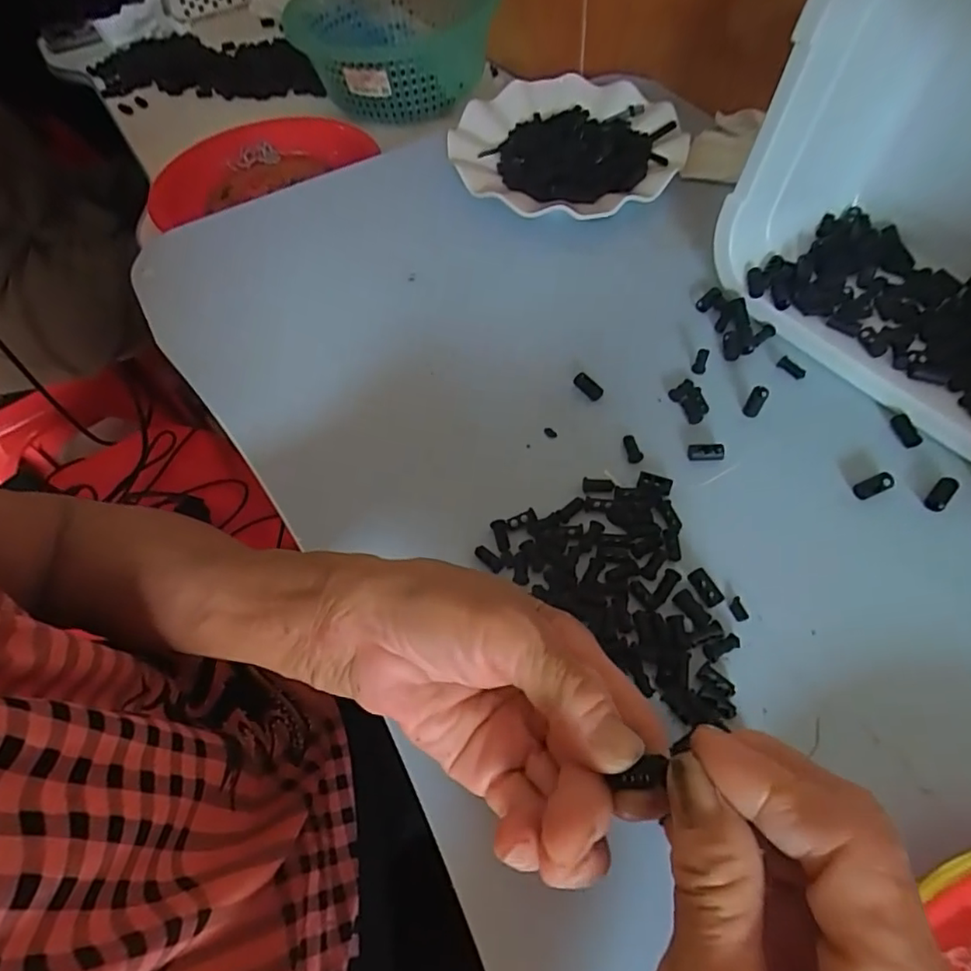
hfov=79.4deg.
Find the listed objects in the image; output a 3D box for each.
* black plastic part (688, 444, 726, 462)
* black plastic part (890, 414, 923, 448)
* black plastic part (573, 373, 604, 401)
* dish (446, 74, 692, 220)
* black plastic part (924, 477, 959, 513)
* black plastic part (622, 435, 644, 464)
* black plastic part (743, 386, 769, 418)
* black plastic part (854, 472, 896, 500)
[{"bbox_3d":[0.121,-0.018,0.321,0.019,0.004,0.010,0,56,5],"label":"black plastic part"},{"bbox_3d":[0.229,-0.030,0.319,0.009,0.004,0.019,-18,72,-7],"label":"black plastic part"},{"bbox_3d":[0.062,-0.059,0.351,0.007,0.010,0.019,-35,60,-17],"label":"black plastic part"},{"bbox_3d":[0.059,-0.275,0.468,0.191,0.031,0.163,19,60,17],"label":"dish"},{"bbox_3d":[0.232,0.004,0.297,0.020,0.006,0.009,-41,62,-21],"label":"black plastic part"},{"bbox_3d":[0.083,-0.020,0.328,0.007,0.006,0.019,-7,56,0],"label":"black plastic part"},{"bbox_3d":[0.152,-0.048,0.329,0.009,0.019,0.009,27,62,20],"label":"black plastic part"},{"bbox_3d":[0.201,0.000,0.302,0.021,0.004,0.009,-25,57,4],"label":"black plastic part"}]

